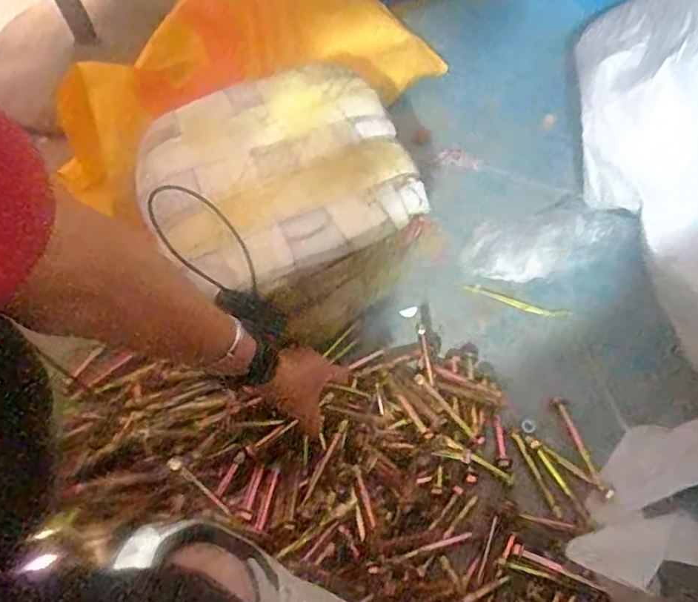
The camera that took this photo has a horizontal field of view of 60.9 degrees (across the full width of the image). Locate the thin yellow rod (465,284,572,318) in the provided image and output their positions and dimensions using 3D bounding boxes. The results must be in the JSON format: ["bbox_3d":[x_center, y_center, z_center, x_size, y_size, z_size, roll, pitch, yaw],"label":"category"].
[{"bbox_3d":[0.219,0.001,0.776,0.135,0.009,0.015,19,62,12],"label":"thin yellow rod"}]

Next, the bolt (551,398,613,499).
[{"bbox_3d":[0.263,0.165,0.674,0.013,0.008,0.120,-16,61,-7],"label":"bolt"}]

